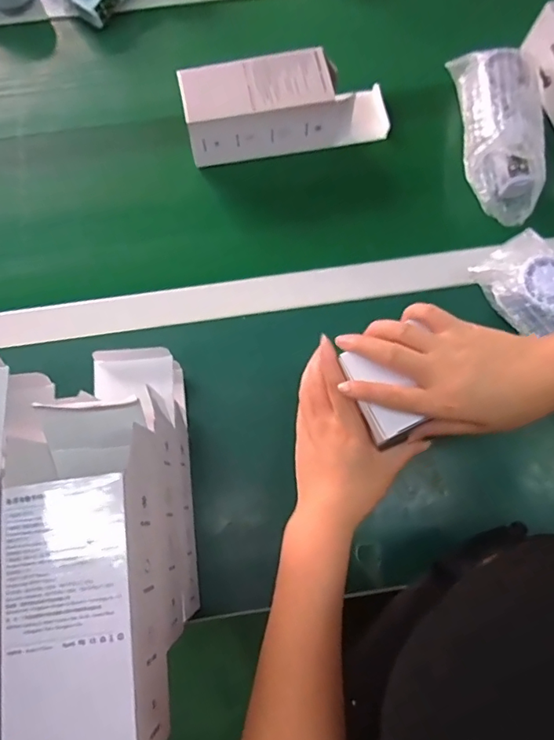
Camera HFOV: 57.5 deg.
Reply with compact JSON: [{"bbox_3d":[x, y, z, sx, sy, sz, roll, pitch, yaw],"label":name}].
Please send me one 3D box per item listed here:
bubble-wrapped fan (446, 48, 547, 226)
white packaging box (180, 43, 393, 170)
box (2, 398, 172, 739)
[{"bbox_3d":[0.252,-0.277,0.570,0.081,0.065,0.200,1,74,-3],"label":"bubble-wrapped fan"},{"bbox_3d":[0.014,-0.300,0.579,0.230,0.071,0.080,-10,75,-6],"label":"white packaging box"},{"bbox_3d":[-0.116,0.128,0.316,0.081,0.071,0.211,-5,74,-5],"label":"box"}]

